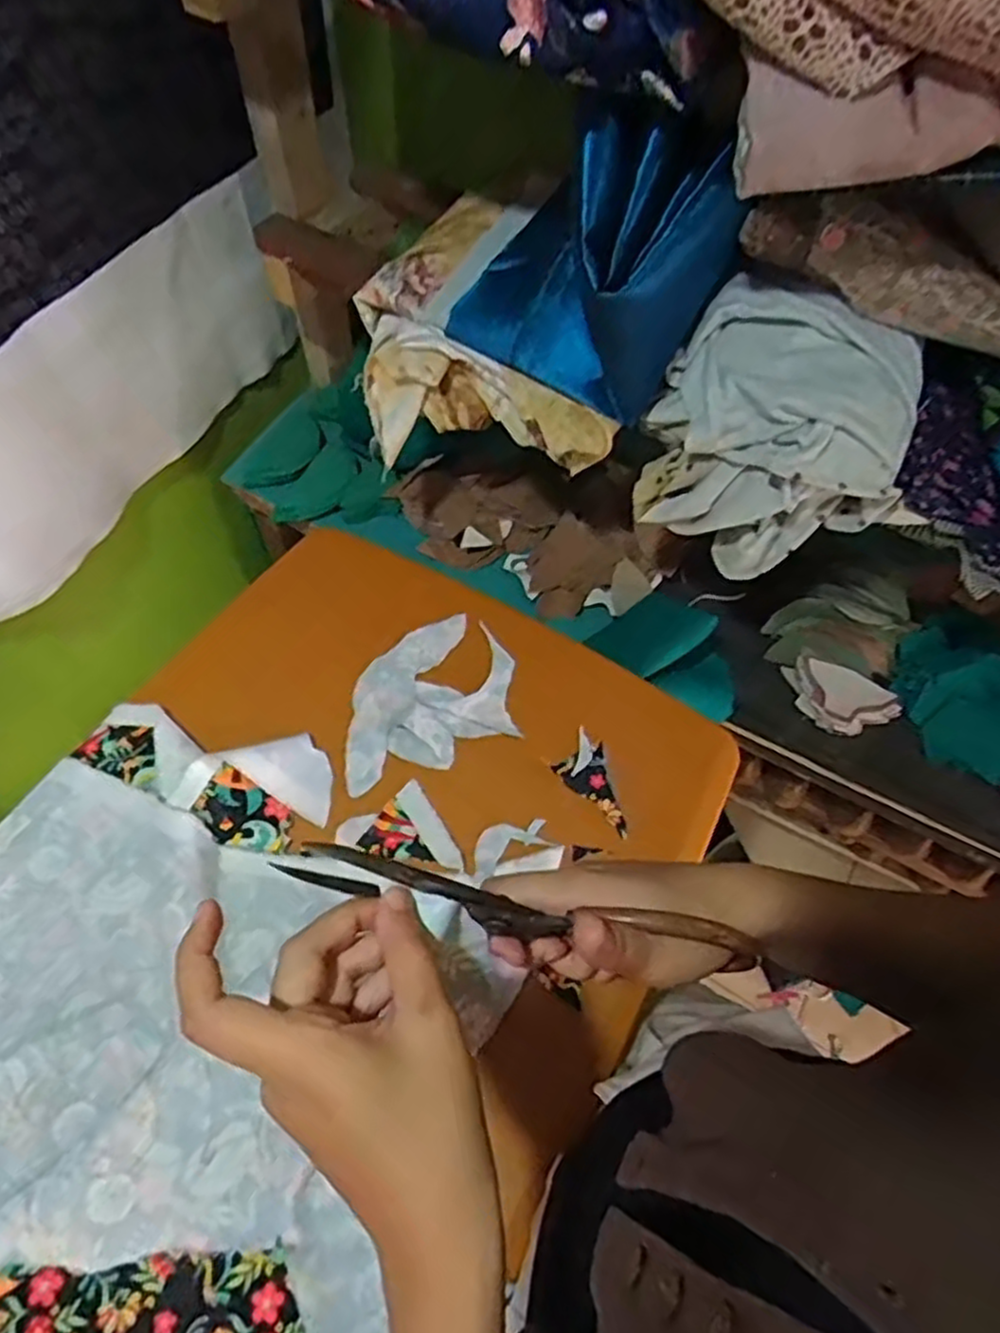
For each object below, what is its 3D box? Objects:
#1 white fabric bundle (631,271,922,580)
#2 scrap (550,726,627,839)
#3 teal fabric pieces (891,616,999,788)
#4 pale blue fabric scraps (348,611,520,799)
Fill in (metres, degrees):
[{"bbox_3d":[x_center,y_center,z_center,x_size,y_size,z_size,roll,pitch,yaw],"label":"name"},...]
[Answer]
[{"bbox_3d":[0.218,-0.184,0.594,0.182,0.164,0.135,29,62,13],"label":"white fabric bundle"},{"bbox_3d":[0.086,0.097,0.627,0.047,0.004,0.085,-38,69,-23],"label":"scrap"},{"bbox_3d":[0.491,0.032,0.763,0.176,0.034,0.156,27,62,12],"label":"teal fabric pieces"},{"bbox_3d":[-0.065,0.027,0.661,0.159,0.018,0.137,-14,61,-11],"label":"pale blue fabric scraps"}]

